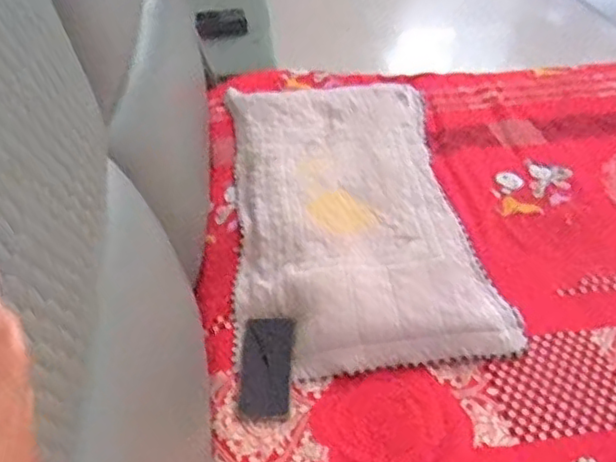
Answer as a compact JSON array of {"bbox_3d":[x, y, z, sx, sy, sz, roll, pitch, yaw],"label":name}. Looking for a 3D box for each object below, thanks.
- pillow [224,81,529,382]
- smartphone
[{"bbox_3d":[0.072,-0.063,1.169,0.416,0.049,0.704,-7,47,-5],"label":"pillow"},{"bbox_3d":[-0.061,0.194,0.926,0.073,0.009,0.149,-3,56,9],"label":"smartphone"}]

